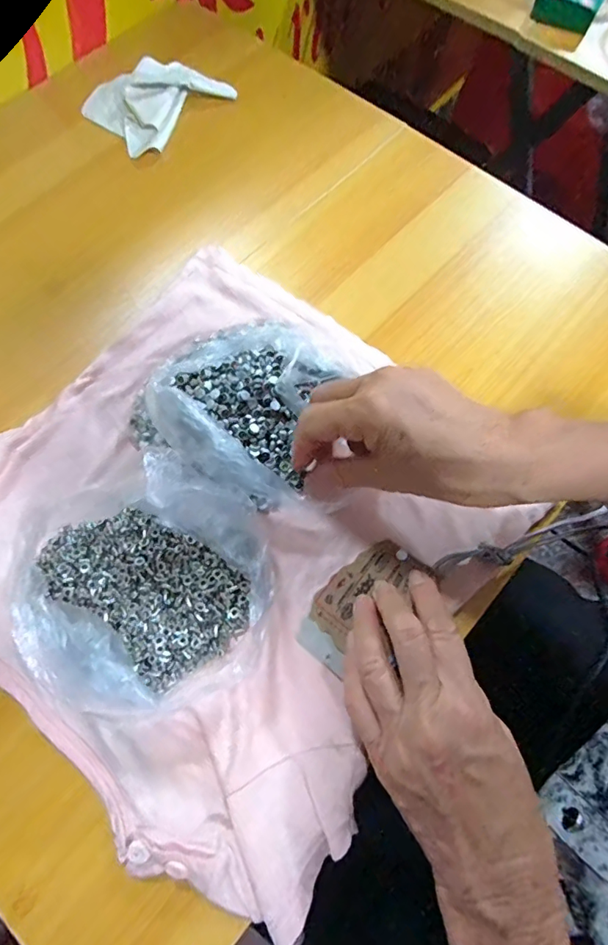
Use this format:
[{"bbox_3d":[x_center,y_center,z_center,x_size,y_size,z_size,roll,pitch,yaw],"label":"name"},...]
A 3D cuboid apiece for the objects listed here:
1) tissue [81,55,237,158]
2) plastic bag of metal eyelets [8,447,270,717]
[{"bbox_3d":[-0.135,-0.347,0.449,0.110,0.022,0.089,-40,75,-14],"label":"tissue"},{"bbox_3d":[-0.092,0.061,0.281,0.137,0.039,0.135,-8,70,-4],"label":"plastic bag of metal eyelets"}]

